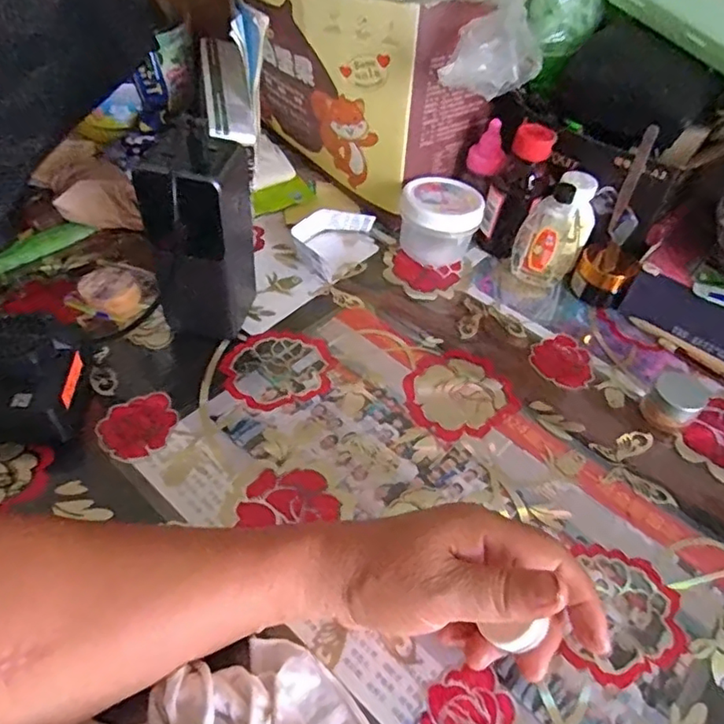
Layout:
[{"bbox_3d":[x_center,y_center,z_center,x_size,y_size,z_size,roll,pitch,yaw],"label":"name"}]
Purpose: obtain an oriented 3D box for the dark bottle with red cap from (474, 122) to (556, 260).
[{"bbox_3d":[0.123,-0.137,0.479,0.045,0.105,0.040,19,49,11],"label":"dark bottle with red cap"}]

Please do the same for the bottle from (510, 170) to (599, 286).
[{"bbox_3d":[0.154,-0.105,0.466,0.050,0.084,0.042,23,50,14],"label":"bottle"}]

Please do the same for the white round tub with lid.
[{"bbox_3d":[0.063,-0.117,0.490,0.064,0.052,0.070,3,48,-4],"label":"white round tub with lid"}]

